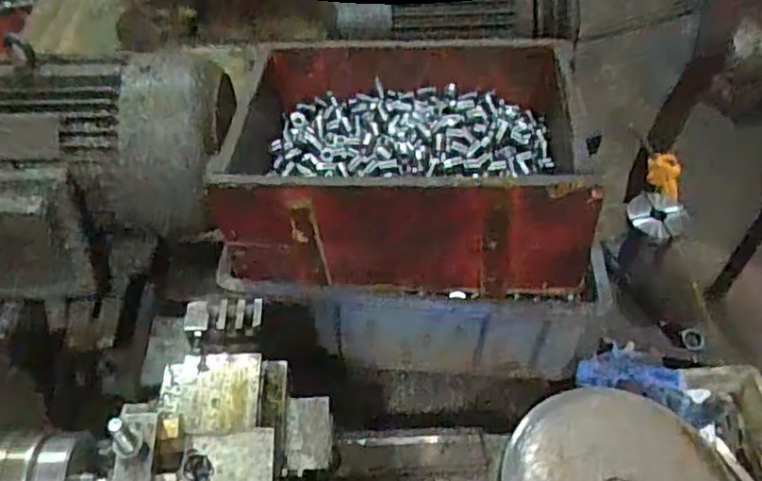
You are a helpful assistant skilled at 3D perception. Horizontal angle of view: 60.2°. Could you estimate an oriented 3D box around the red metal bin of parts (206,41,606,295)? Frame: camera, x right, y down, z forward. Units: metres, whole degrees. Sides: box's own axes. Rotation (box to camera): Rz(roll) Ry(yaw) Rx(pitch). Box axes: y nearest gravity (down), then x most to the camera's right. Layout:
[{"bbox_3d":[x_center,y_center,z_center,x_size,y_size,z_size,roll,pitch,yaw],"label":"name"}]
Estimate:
[{"bbox_3d":[0.028,-0.096,0.693,0.352,0.138,0.267,3,49,2],"label":"red metal bin of parts"}]

